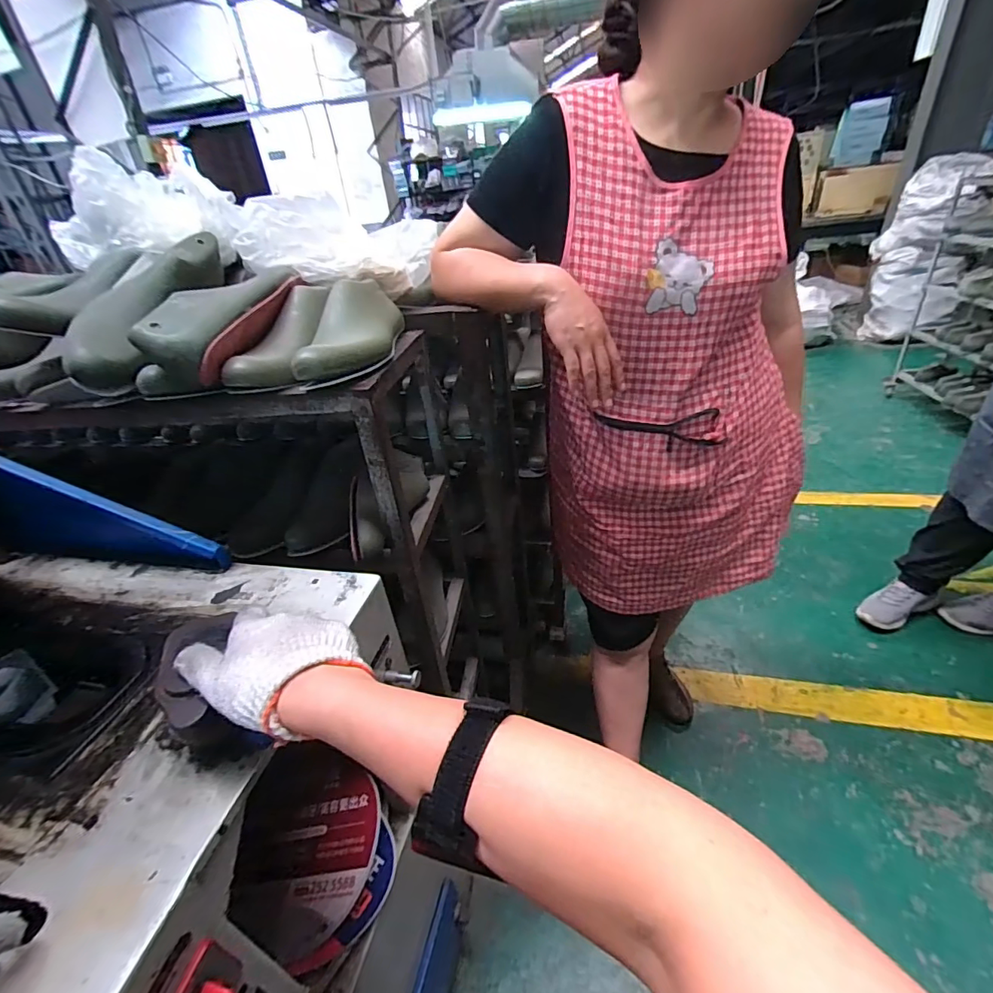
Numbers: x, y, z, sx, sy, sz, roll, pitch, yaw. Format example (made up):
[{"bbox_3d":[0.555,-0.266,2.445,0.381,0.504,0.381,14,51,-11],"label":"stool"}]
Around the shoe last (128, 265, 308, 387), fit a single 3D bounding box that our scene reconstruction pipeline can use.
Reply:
[{"bbox_3d":[-0.319,-0.214,0.584,0.103,0.078,0.216,-2,33,7],"label":"shoe last"}]

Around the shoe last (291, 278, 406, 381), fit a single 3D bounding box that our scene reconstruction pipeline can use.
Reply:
[{"bbox_3d":[-0.180,-0.216,0.596,0.086,0.071,0.237,-5,33,3],"label":"shoe last"}]

